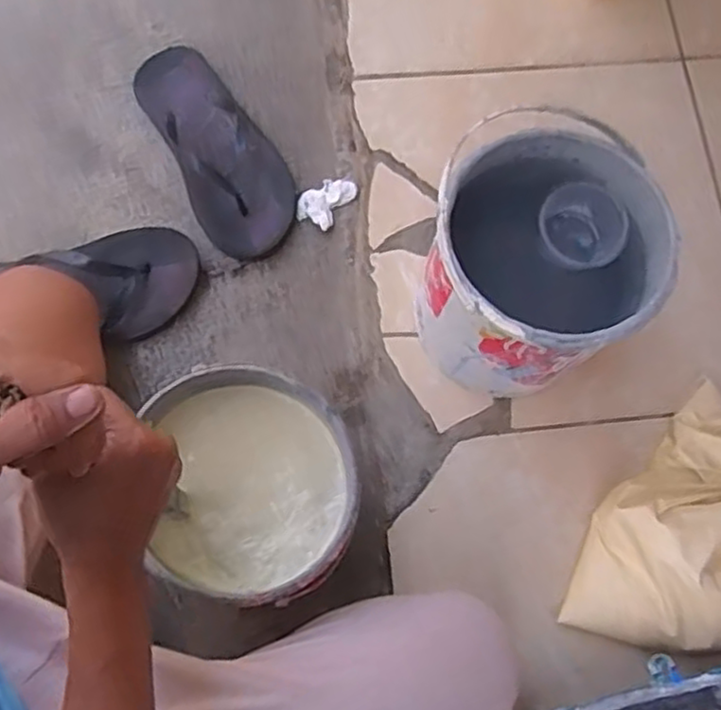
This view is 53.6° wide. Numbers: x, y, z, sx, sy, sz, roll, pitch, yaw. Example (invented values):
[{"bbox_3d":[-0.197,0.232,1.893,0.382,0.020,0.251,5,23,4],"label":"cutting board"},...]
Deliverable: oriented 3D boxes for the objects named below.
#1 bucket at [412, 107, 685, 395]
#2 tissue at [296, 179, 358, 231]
[{"bbox_3d":[0.143,-0.069,0.608,0.171,0.191,0.180,1,74,-4],"label":"bucket"},{"bbox_3d":[-0.039,-0.170,0.786,0.046,0.013,0.064,39,75,6],"label":"tissue"}]

